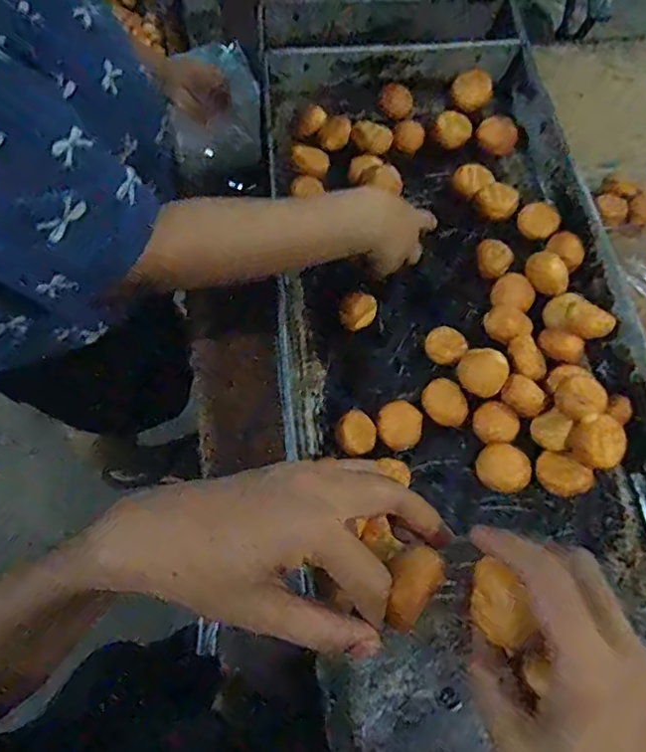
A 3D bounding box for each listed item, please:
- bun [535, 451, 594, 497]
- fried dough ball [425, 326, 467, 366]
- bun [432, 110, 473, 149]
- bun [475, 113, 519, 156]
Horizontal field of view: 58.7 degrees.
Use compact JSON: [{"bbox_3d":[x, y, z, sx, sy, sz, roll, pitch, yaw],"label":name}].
[{"bbox_3d":[0.241,0.099,0.575,0.054,0.022,0.039,34,70,15],"label":"bun"},{"bbox_3d":[0.136,-0.030,0.644,0.043,0.032,0.037,19,67,9],"label":"fried dough ball"},{"bbox_3d":[0.169,-0.320,0.747,0.046,0.033,0.036,17,67,8],"label":"bun"},{"bbox_3d":[0.224,-0.310,0.739,0.050,0.026,0.039,20,67,9],"label":"bun"}]

